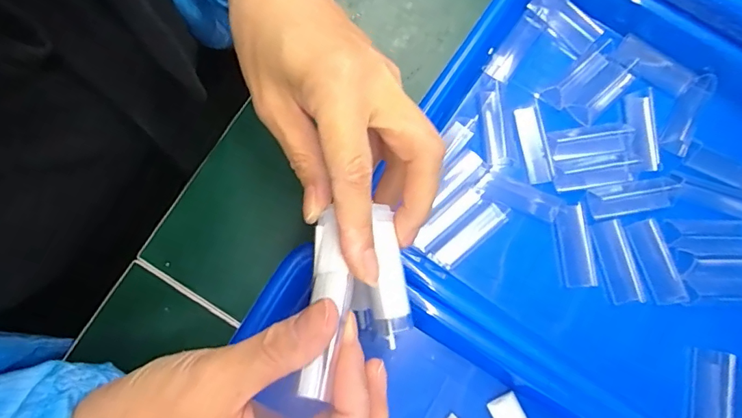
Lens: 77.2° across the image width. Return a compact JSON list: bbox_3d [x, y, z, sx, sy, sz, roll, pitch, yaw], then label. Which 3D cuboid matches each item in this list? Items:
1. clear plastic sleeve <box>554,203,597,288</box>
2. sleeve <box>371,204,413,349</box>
[{"bbox_3d":[0.133,0.024,0.302,0.019,0.007,0.052,-6,80,-2],"label":"clear plastic sleeve"},{"bbox_3d":[0.008,0.031,0.227,0.017,0.009,0.063,-6,74,-1],"label":"sleeve"}]

